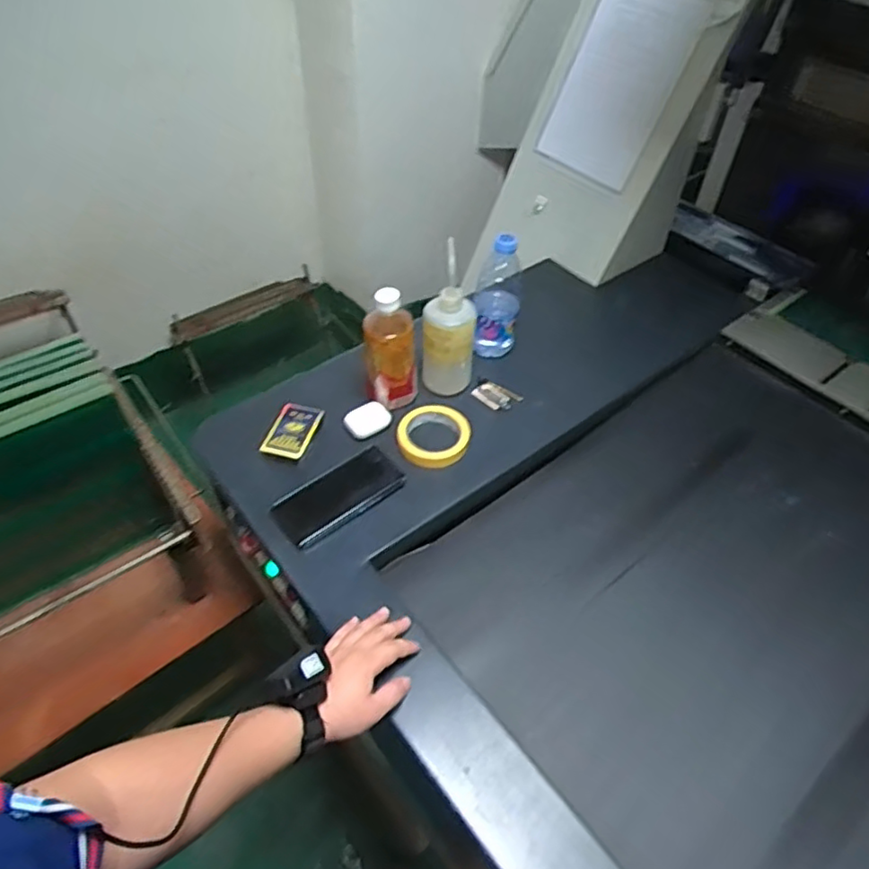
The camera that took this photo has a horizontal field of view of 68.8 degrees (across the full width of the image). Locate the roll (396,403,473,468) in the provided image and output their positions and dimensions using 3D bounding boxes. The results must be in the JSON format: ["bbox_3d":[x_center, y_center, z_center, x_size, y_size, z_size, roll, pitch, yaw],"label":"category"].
[{"bbox_3d":[-0.006,0.001,0.902,0.105,0.025,0.098,1,48,-1],"label":"roll"}]

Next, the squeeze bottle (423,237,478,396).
[{"bbox_3d":[0.022,-0.152,0.899,0.072,0.202,0.063,4,48,1],"label":"squeeze bottle"}]

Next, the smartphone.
[{"bbox_3d":[-0.125,0.079,0.840,0.169,0.009,0.080,-31,56,-26],"label":"smartphone"}]

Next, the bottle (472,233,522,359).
[{"bbox_3d":[0.097,-0.212,0.970,0.070,0.186,0.069,8,49,5],"label":"bottle"}]

